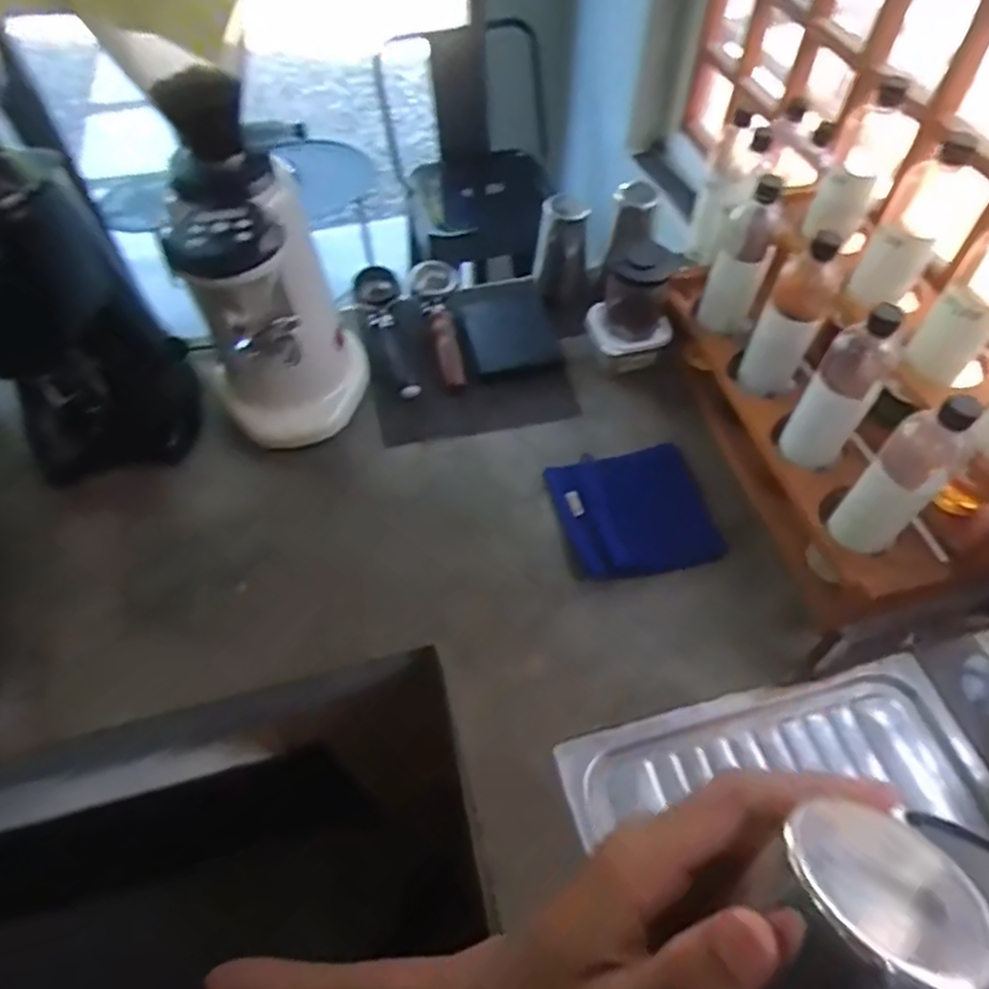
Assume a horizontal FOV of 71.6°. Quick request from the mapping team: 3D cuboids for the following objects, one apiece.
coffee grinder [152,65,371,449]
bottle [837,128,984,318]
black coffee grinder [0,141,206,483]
[{"bbox_3d":[-0.262,-0.235,0.803,0.156,0.393,0.181,-8,56,-6],"label":"coffee grinder"},{"bbox_3d":[0.452,-0.285,0.747,0.065,0.175,0.073,28,60,18],"label":"bottle"},{"bbox_3d":[-0.554,-0.259,0.832,0.214,0.491,0.264,-25,59,-16],"label":"black coffee grinder"}]

